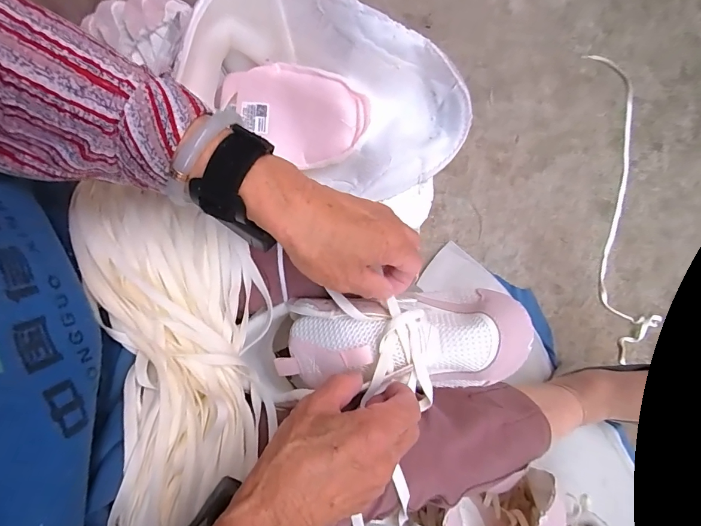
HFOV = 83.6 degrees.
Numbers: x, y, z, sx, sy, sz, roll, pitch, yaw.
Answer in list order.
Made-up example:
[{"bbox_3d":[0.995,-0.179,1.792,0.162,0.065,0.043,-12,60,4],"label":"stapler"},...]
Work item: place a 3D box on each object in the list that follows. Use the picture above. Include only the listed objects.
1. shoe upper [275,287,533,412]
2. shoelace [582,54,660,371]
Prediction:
[{"bbox_3d":[0.041,0.062,0.321,0.198,0.050,0.080,-3,76,3],"label":"shoe upper"},{"bbox_3d":[0.480,-0.124,0.700,0.088,0.014,0.584,4,77,5],"label":"shoelace"}]

